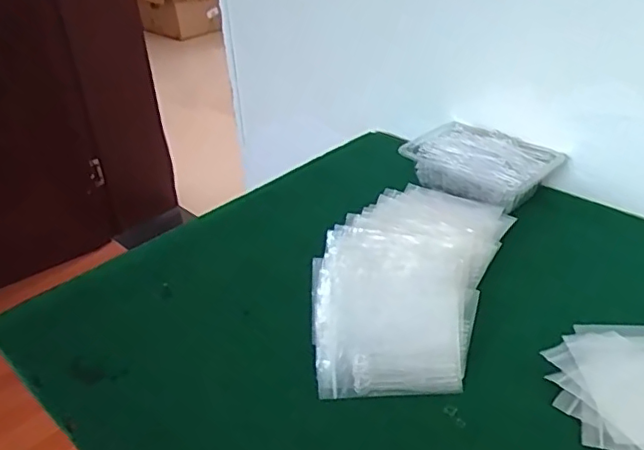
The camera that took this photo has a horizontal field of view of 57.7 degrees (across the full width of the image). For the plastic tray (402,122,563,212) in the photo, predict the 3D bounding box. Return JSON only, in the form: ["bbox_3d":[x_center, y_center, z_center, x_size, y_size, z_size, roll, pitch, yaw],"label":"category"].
[{"bbox_3d":[0.205,-0.081,0.761,0.121,0.050,0.173,-30,42,-35],"label":"plastic tray"}]

